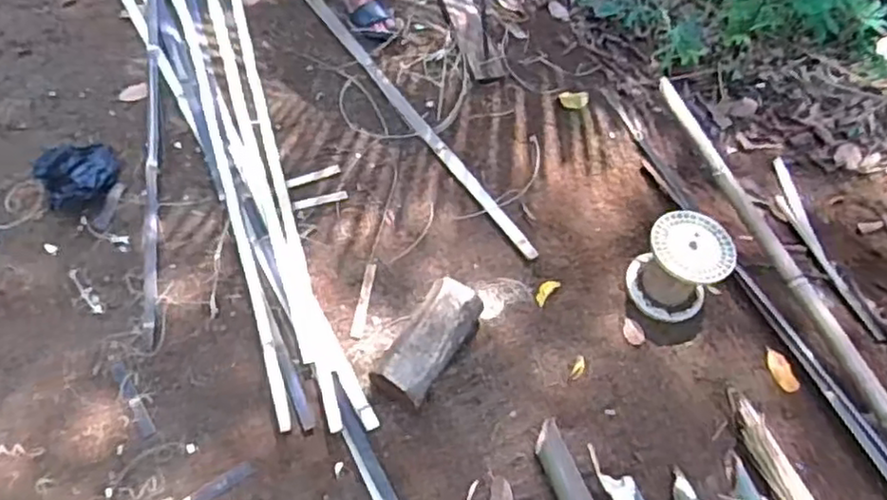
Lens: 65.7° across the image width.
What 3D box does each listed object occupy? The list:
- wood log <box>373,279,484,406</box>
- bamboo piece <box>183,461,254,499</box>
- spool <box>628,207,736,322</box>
[{"bbox_3d":[-0.028,0.212,1.594,0.131,0.120,0.294,31,63,13],"label":"wood log"},{"bbox_3d":[-0.507,0.520,1.452,0.219,0.017,0.037,-31,67,-20],"label":"bamboo piece"},{"bbox_3d":[0.584,0.037,1.699,0.198,0.188,0.232,37,64,16],"label":"spool"}]

